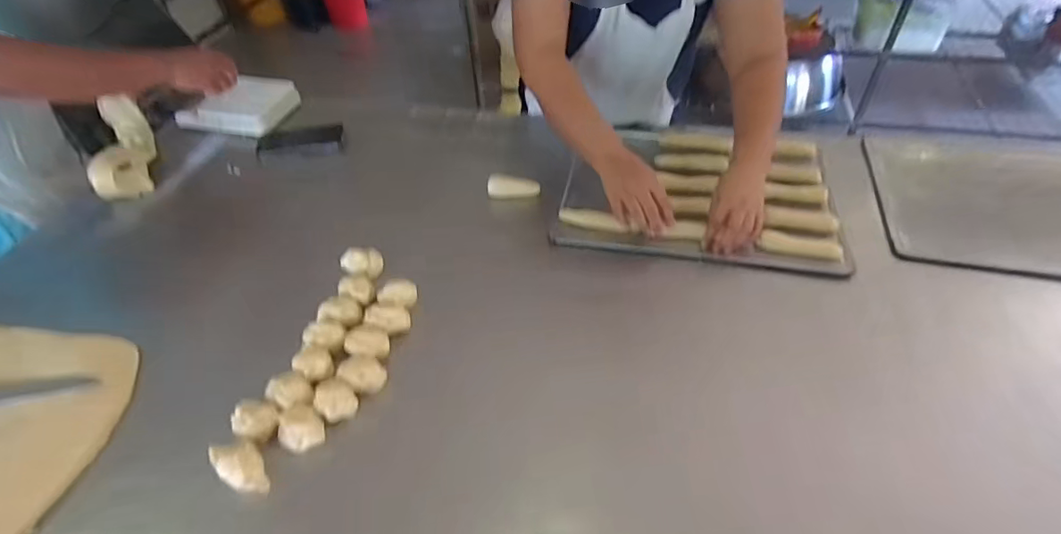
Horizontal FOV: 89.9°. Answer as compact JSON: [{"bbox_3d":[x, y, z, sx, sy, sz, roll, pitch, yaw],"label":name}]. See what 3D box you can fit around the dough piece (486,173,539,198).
[{"bbox_3d":[-0.030,-0.144,0.934,0.090,0.030,0.034,-2,46,2],"label":"dough piece"}]

